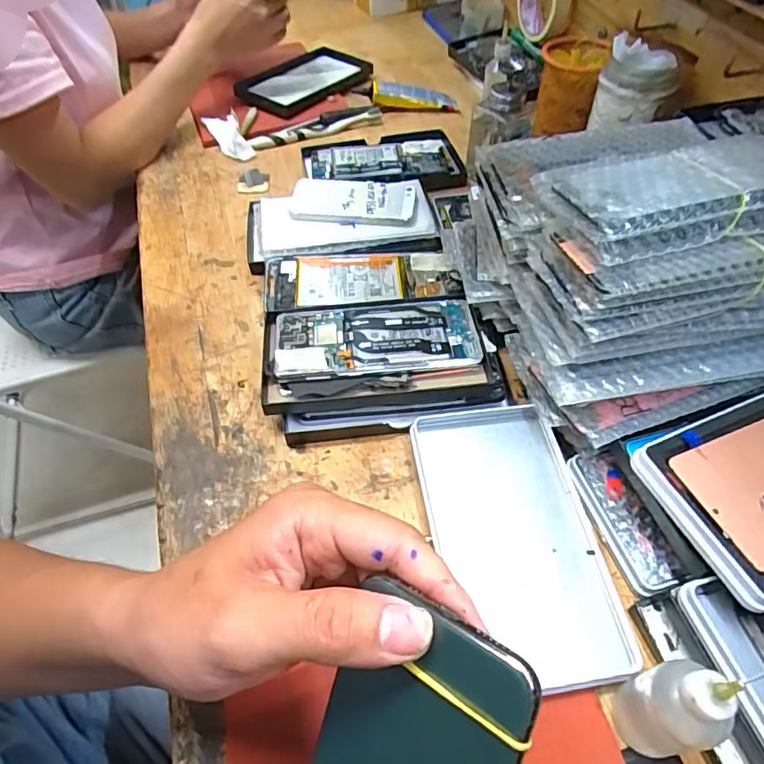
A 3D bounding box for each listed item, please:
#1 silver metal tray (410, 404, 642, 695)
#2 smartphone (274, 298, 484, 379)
[{"bbox_3d":[0.087,0.099,0.359,0.104,0.015,0.184,-8,52,-5],"label":"silver metal tray"},{"bbox_3d":[-0.005,-0.037,0.439,0.160,0.014,0.075,-5,52,-3],"label":"smartphone"}]

